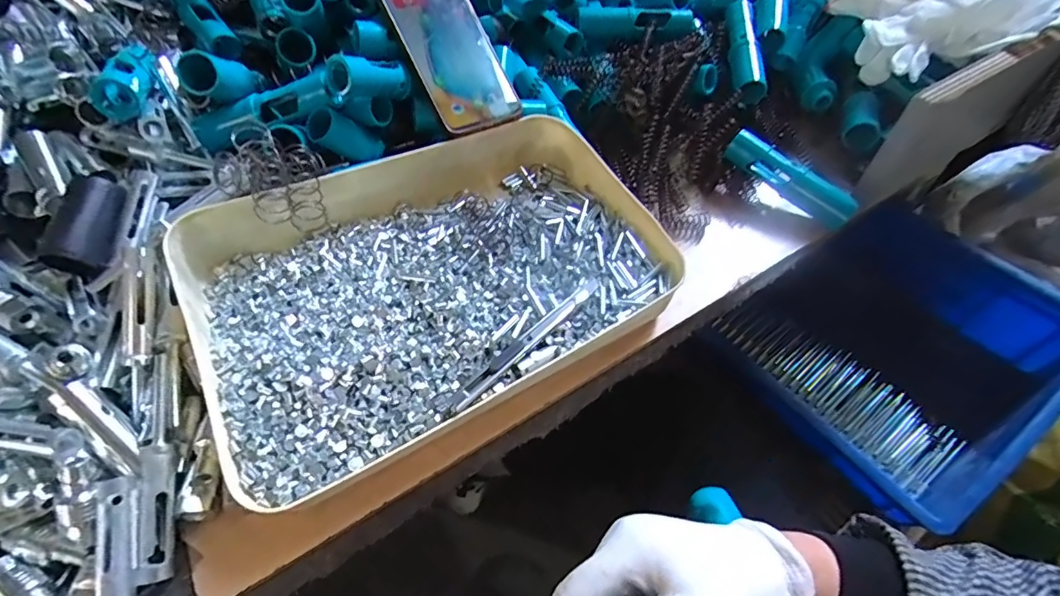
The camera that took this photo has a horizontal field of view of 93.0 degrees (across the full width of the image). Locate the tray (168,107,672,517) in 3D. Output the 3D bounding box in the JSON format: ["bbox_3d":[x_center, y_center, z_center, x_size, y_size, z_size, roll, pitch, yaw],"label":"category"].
[{"bbox_3d":[-0.068,-0.024,0.370,0.327,0.052,0.232,-26,57,-18],"label":"tray"}]

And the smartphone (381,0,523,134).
[{"bbox_3d":[-0.069,-0.222,0.434,0.081,0.016,0.163,-26,88,-25],"label":"smartphone"}]

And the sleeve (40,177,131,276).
[{"bbox_3d":[-0.303,-0.049,0.343,0.030,0.033,0.065,-13,63,37],"label":"sleeve"}]

